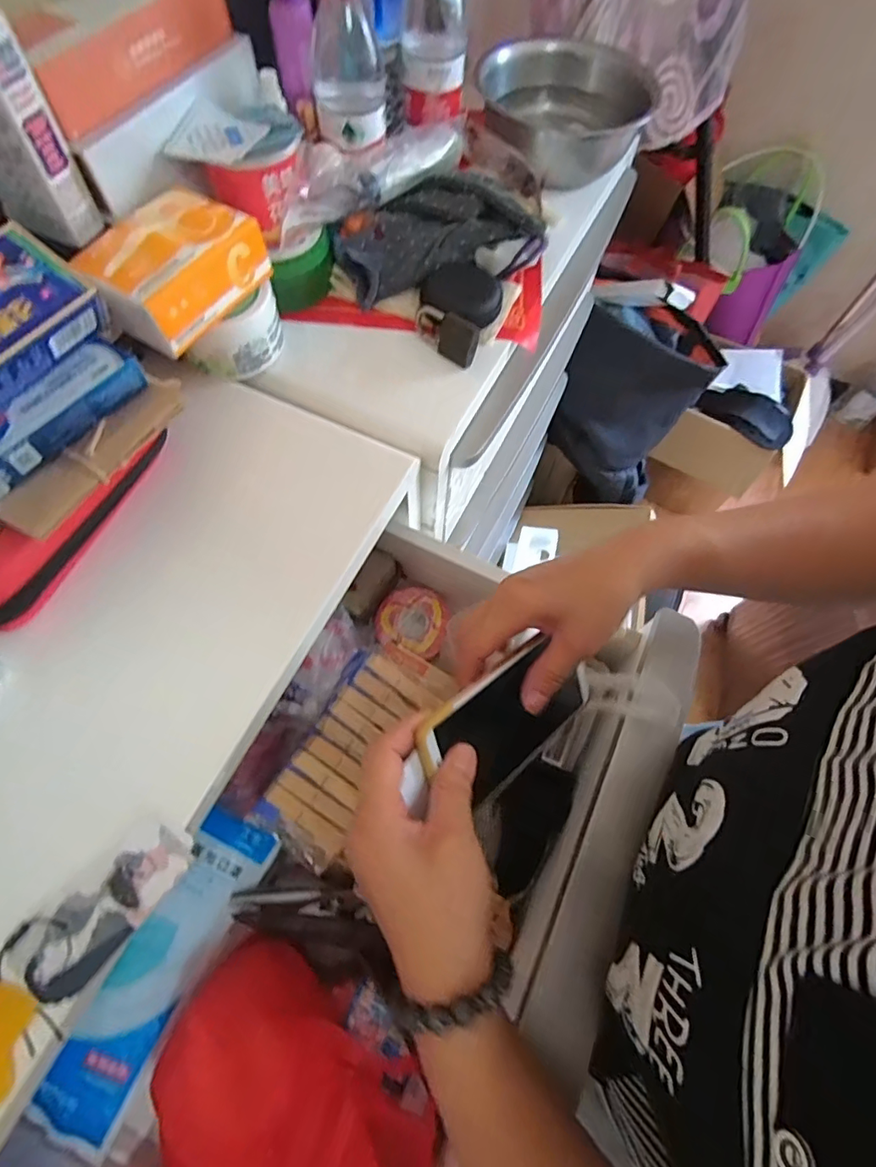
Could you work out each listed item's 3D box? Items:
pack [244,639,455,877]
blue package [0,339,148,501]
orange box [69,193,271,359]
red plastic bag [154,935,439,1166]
[{"bbox_3d":[-0.065,0.126,0.414,0.077,0.037,0.177,33,69,13],"label":"pack"},{"bbox_3d":[-0.265,-0.112,0.349,0.042,0.030,0.136,31,69,12],"label":"blue package"},{"bbox_3d":[-0.205,-0.245,0.398,0.086,0.050,0.122,29,68,11],"label":"orange box"},{"bbox_3d":[-0.100,0.343,0.326,0.183,0.058,0.134,31,69,12],"label":"red plastic bag"}]

